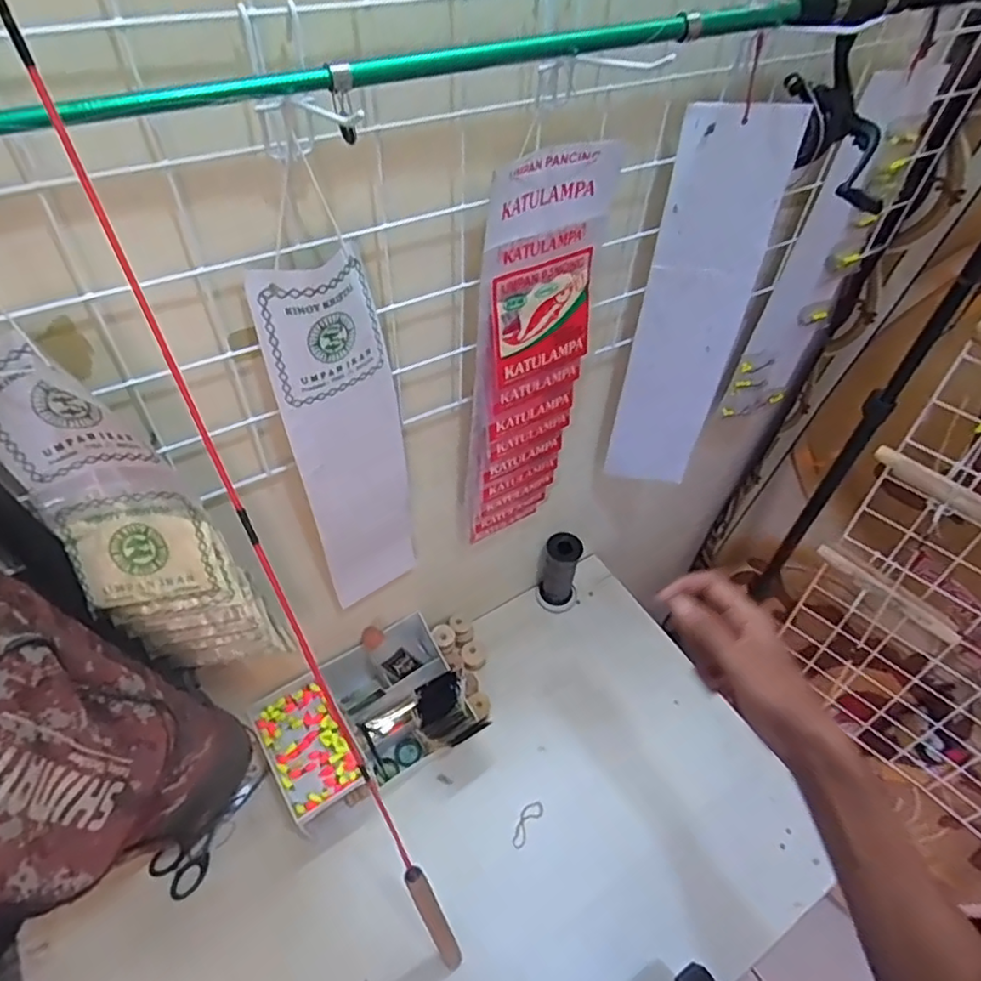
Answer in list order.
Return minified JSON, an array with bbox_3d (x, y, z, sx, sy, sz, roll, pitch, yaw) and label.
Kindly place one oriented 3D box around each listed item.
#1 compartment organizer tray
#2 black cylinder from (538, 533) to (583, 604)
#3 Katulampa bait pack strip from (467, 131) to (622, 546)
[{"bbox_3d":[-0.149,0.277,0.748,0.226,0.093,0.162,-22,54,-20],"label":"compartment organizer tray"},{"bbox_3d":[0.101,0.114,0.892,0.054,0.118,0.055,9,49,5],"label":"black cylinder"},{"bbox_3d":[0.039,-0.099,0.578,0.123,0.398,0.027,-26,56,-23],"label":"Katulampa bait pack strip"}]

